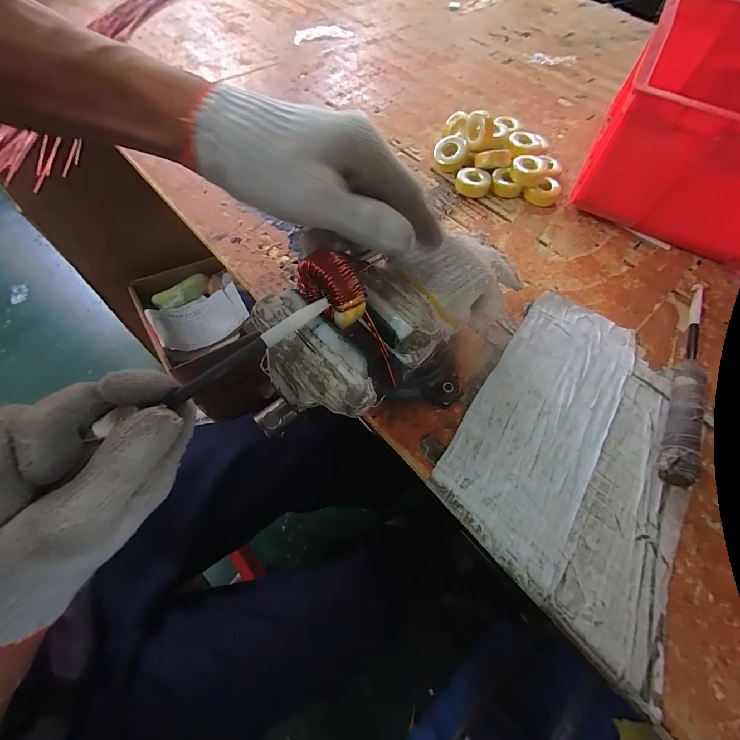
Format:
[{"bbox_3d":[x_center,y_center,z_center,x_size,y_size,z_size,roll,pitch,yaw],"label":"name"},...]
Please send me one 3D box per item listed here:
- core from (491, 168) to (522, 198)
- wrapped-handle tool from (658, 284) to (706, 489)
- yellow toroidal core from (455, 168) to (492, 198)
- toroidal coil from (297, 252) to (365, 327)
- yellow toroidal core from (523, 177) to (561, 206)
[{"bbox_3d":[0.197,-0.272,0.519,0.043,0.024,0.036,9,61,1],"label":"core"},{"bbox_3d":[0.333,-0.004,0.366,0.028,0.031,0.270,32,63,13],"label":"wrapped-handle tool"},{"bbox_3d":[0.150,-0.273,0.519,0.049,0.023,0.042,26,62,10],"label":"yellow toroidal core"},{"bbox_3d":[-0.025,-0.052,0.229,0.045,0.039,0.024,41,66,18],"label":"toroidal coil"},{"bbox_3d":[0.249,-0.254,0.513,0.042,0.025,0.038,-26,66,-17],"label":"yellow toroidal core"}]

